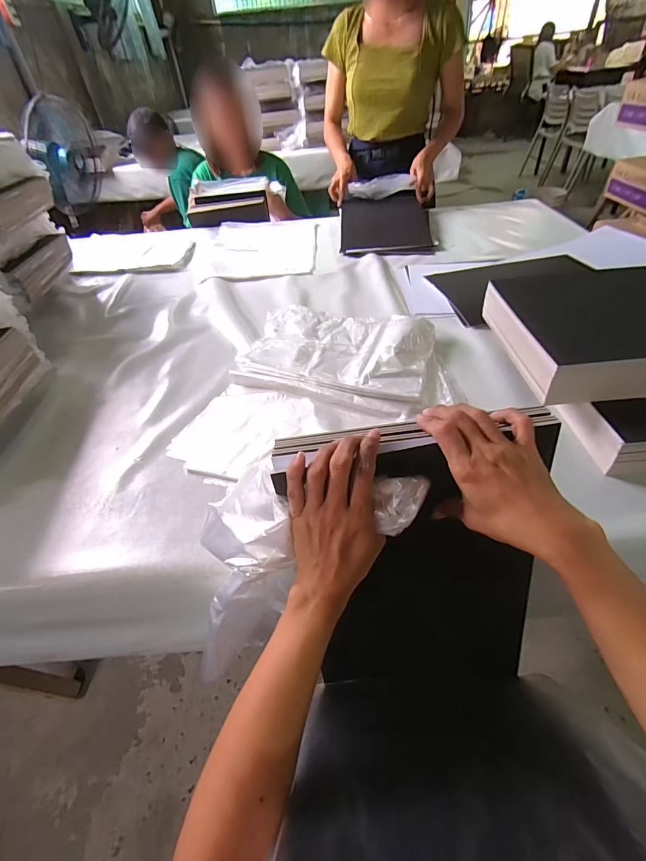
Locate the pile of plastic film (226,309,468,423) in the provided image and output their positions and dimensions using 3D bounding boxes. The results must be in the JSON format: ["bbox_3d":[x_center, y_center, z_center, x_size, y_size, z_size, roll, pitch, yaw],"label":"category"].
[{"bbox_3d":[0.049,-0.140,0.707,0.381,0.033,0.251,14,48,20],"label":"pile of plastic film"}]

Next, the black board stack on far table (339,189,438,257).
[{"bbox_3d":[0.188,-0.616,1.154,0.259,0.017,0.361,2,53,5],"label":"black board stack on far table"}]

